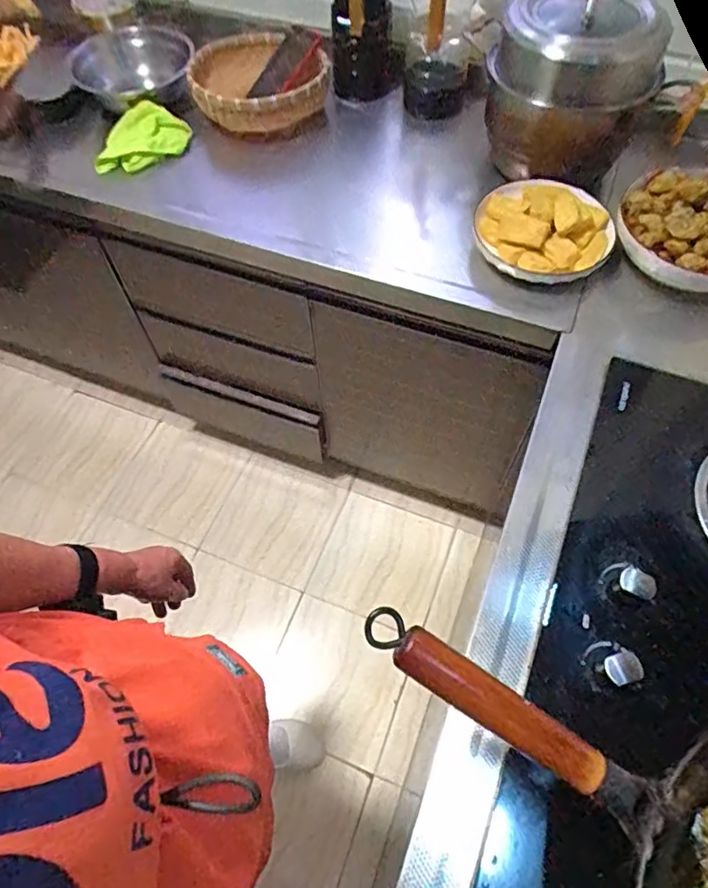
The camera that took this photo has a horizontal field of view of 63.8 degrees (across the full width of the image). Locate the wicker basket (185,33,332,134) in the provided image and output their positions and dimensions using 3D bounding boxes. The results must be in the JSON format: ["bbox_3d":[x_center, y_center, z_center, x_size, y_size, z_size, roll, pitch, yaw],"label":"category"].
[{"bbox_3d":[-0.176,-0.615,0.978,0.213,0.102,0.191,-35,65,-17],"label":"wicker basket"}]

